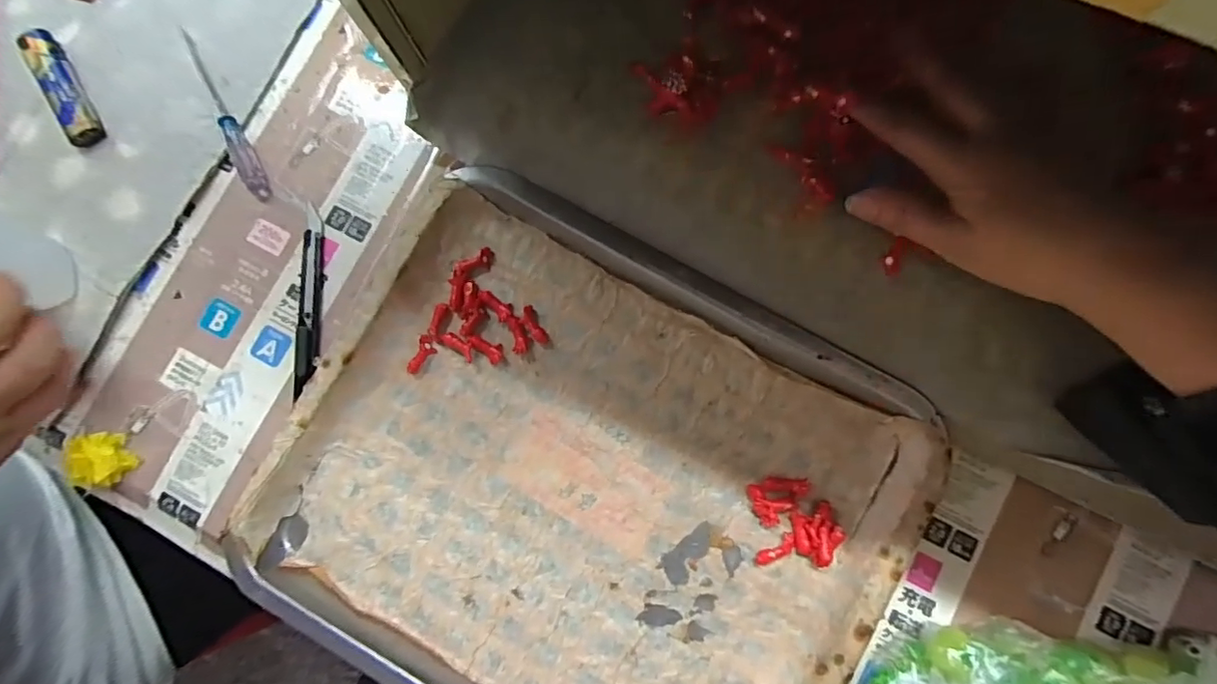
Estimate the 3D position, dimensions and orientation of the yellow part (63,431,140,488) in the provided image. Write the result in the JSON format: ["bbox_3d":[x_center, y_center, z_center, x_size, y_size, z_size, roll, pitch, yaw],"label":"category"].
[{"bbox_3d":[-0.295,0.069,0.323,0.031,0.021,0.031,0,86,6],"label":"yellow part"}]

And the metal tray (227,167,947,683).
[{"bbox_3d":[-0.013,0.078,0.287,0.303,0.031,0.263,29,90,7],"label":"metal tray"}]

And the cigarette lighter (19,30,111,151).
[{"bbox_3d":[-0.351,-0.165,0.352,0.018,0.018,0.081,-29,84,4],"label":"cigarette lighter"}]

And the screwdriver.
[{"bbox_3d":[-0.241,-0.143,0.345,0.012,0.010,0.123,-28,84,1],"label":"screwdriver"}]

